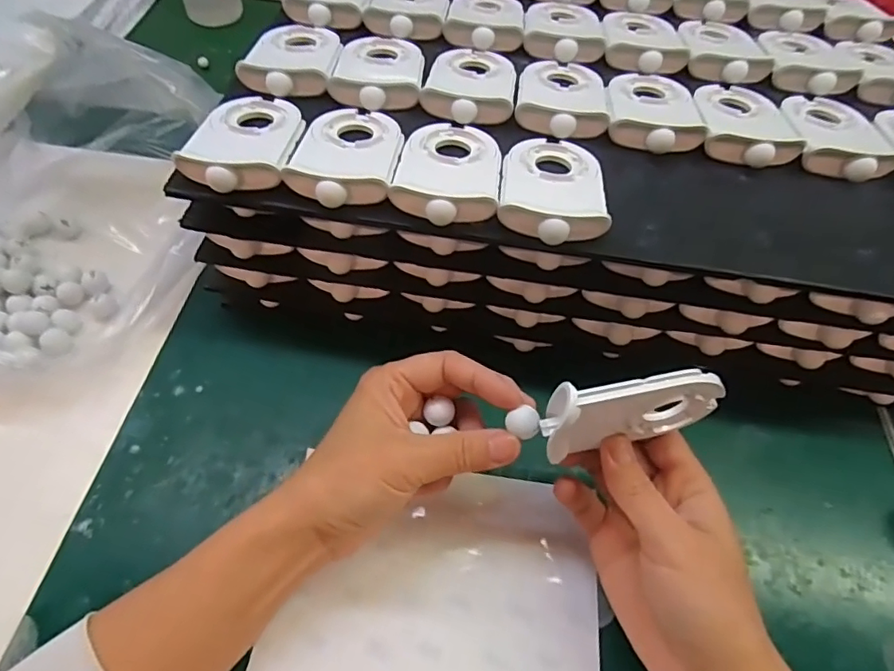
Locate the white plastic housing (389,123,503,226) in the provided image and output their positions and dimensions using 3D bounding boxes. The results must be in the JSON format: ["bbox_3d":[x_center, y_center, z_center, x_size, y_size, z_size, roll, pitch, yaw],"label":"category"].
[{"bbox_3d":[0.002,-0.097,0.310,0.057,0.012,0.087,8,55,2],"label":"white plastic housing"}]

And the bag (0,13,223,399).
[{"bbox_3d":[-0.262,-0.114,0.367,0.154,0.129,0.270,2,55,-2],"label":"bag"}]

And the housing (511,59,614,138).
[{"bbox_3d":[0.076,-0.160,0.359,0.057,0.013,0.085,8,55,2],"label":"housing"}]

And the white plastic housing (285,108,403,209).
[{"bbox_3d":[-0.056,-0.109,0.315,0.058,0.012,0.092,7,55,1],"label":"white plastic housing"}]

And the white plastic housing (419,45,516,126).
[{"bbox_3d":[0.017,-0.171,0.360,0.058,0.014,0.089,10,56,3],"label":"white plastic housing"}]

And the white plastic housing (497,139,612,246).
[{"bbox_3d":[0.059,-0.087,0.306,0.057,0.012,0.086,5,55,0],"label":"white plastic housing"}]

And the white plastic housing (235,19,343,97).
[{"bbox_3d":[-0.102,-0.195,0.368,0.058,0.015,0.093,2,55,-2],"label":"white plastic housing"}]

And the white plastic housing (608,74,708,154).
[{"bbox_3d":[0.131,-0.148,0.349,0.056,0.014,0.085,7,55,1],"label":"white plastic housing"}]

